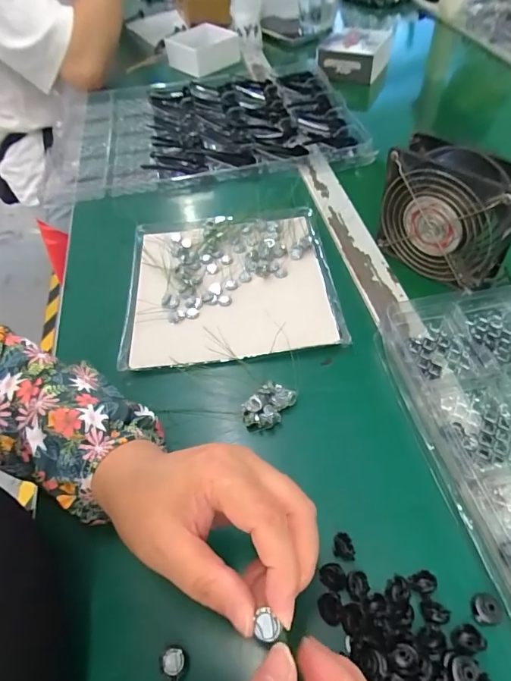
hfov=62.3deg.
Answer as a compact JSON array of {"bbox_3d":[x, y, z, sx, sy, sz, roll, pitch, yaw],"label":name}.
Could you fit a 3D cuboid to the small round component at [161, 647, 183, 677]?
[{"bbox_3d":[-0.048,0.184,0.242,0.012,0.004,0.013,-3,51,4],"label":"small round component"}]

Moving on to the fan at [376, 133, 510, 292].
[{"bbox_3d":[0.178,-0.115,0.399,0.043,0.118,0.117,-36,56,-22],"label":"fan"}]

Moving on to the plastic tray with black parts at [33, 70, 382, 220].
[{"bbox_3d":[-0.093,-0.336,0.645,0.447,0.020,0.345,-15,51,-6],"label":"plastic tray with black parts"}]

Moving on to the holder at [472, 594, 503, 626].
[{"bbox_3d":[0.137,0.159,0.249,0.016,0.008,0.016,-3,51,4],"label":"holder"}]

